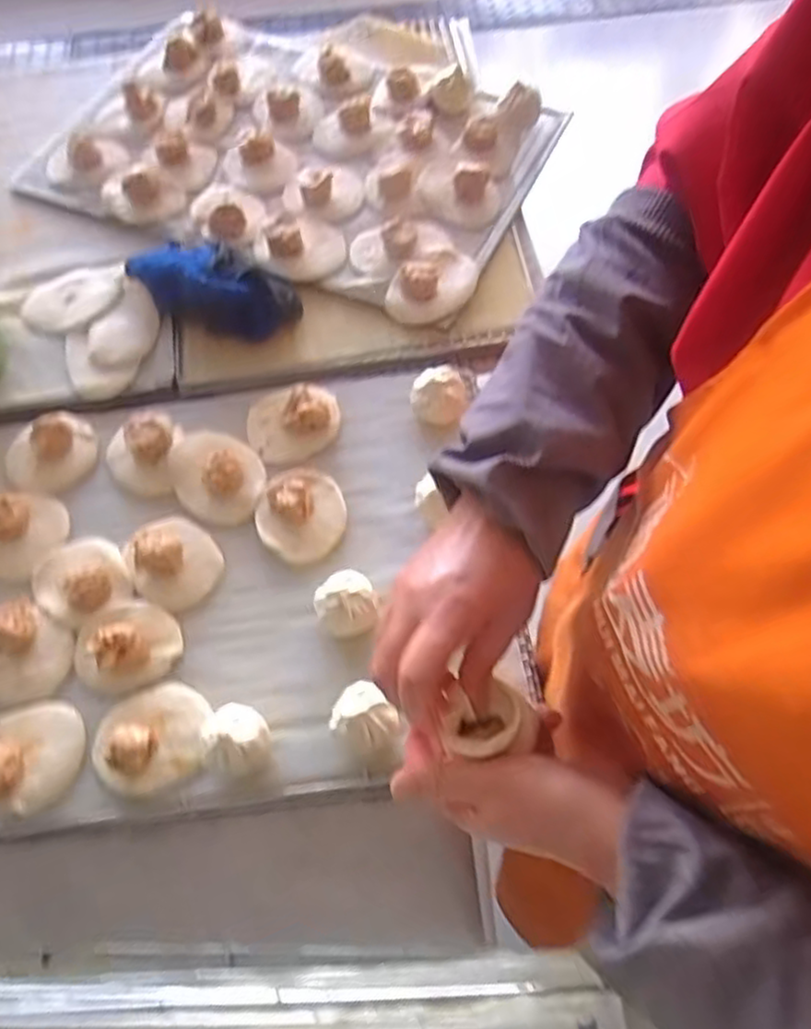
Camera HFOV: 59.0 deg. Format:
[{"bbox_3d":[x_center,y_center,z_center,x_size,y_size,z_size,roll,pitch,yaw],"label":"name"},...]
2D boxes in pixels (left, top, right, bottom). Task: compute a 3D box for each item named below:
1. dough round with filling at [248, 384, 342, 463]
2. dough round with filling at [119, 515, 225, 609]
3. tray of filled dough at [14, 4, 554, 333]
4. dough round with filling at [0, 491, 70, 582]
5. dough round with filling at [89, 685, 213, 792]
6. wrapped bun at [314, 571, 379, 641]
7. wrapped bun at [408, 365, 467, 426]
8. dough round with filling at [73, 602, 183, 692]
[{"bbox_3d":[-0.115,-0.097,0.722,0.092,0.032,0.078,-9,64,-2],"label":"dough round with filling"},{"bbox_3d":[-0.216,0.042,0.660,0.083,0.030,0.077,-1,64,2],"label":"dough round with filling"},{"bbox_3d":[-0.151,-0.475,0.885,0.608,0.040,0.385,23,67,13],"label":"tray of filled dough"},{"bbox_3d":[-0.368,0.018,0.677,0.074,0.030,0.091,30,69,16],"label":"dough round with filling"},{"bbox_3d":[-0.211,0.180,0.586,0.099,0.036,0.083,-24,65,-9],"label":"dough round with filling"},{"bbox_3d":[-0.051,0.078,0.626,0.053,0.050,0.055,-21,64,-8],"label":"wrapped bun"},{"bbox_3d":[0.031,-0.118,0.716,0.051,0.049,0.050,-21,64,-8],"label":"wrapped bun"},{"bbox_3d":[-0.246,0.109,0.618,0.091,0.033,0.074,-22,65,-8],"label":"dough round with filling"}]

